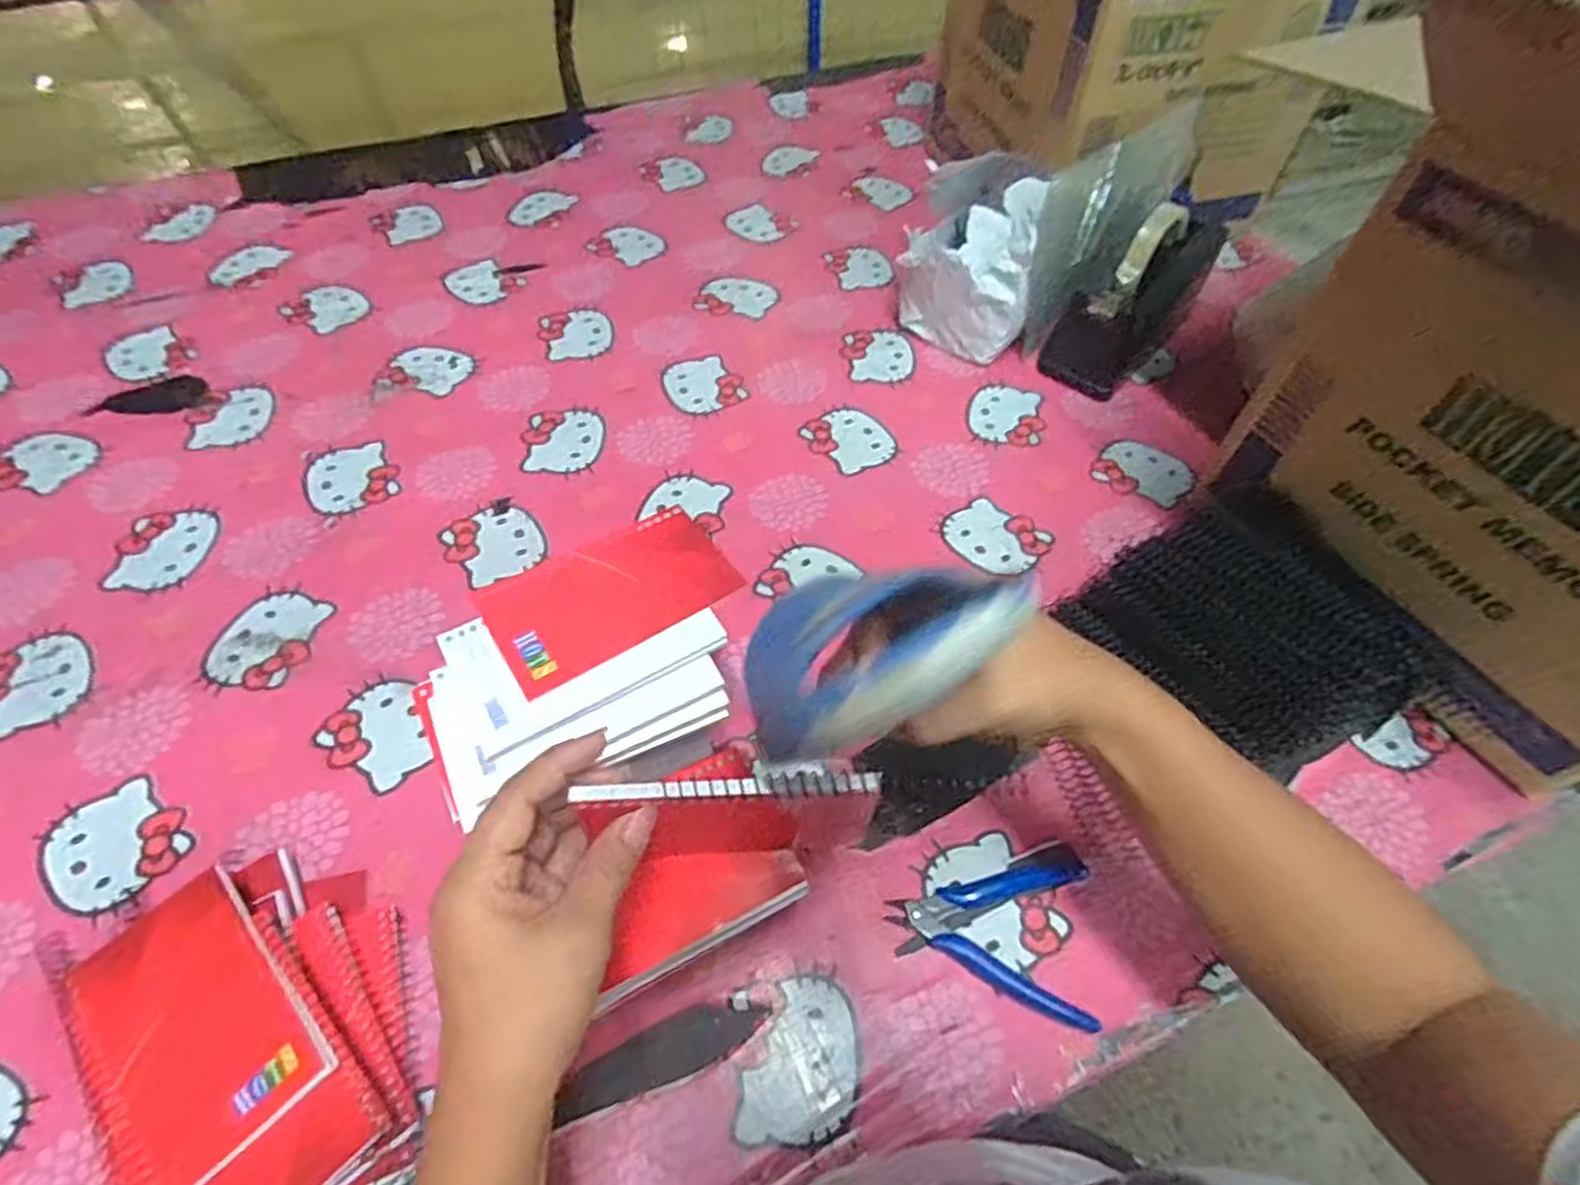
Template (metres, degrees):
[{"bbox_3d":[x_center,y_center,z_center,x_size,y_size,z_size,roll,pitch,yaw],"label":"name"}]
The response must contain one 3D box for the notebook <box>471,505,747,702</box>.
[{"bbox_3d":[-0.100,-0.001,0.420,0.128,0.009,0.081,-28,60,-20],"label":"notebook"}]

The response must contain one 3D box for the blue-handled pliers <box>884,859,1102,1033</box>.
[{"bbox_3d":[0.118,0.193,0.446,0.112,0.007,0.088,11,55,6],"label":"blue-handled pliers"}]

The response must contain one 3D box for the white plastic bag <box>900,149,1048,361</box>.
[{"bbox_3d":[0.173,-0.324,0.735,0.114,0.140,0.139,12,55,7],"label":"white plastic bag"}]

